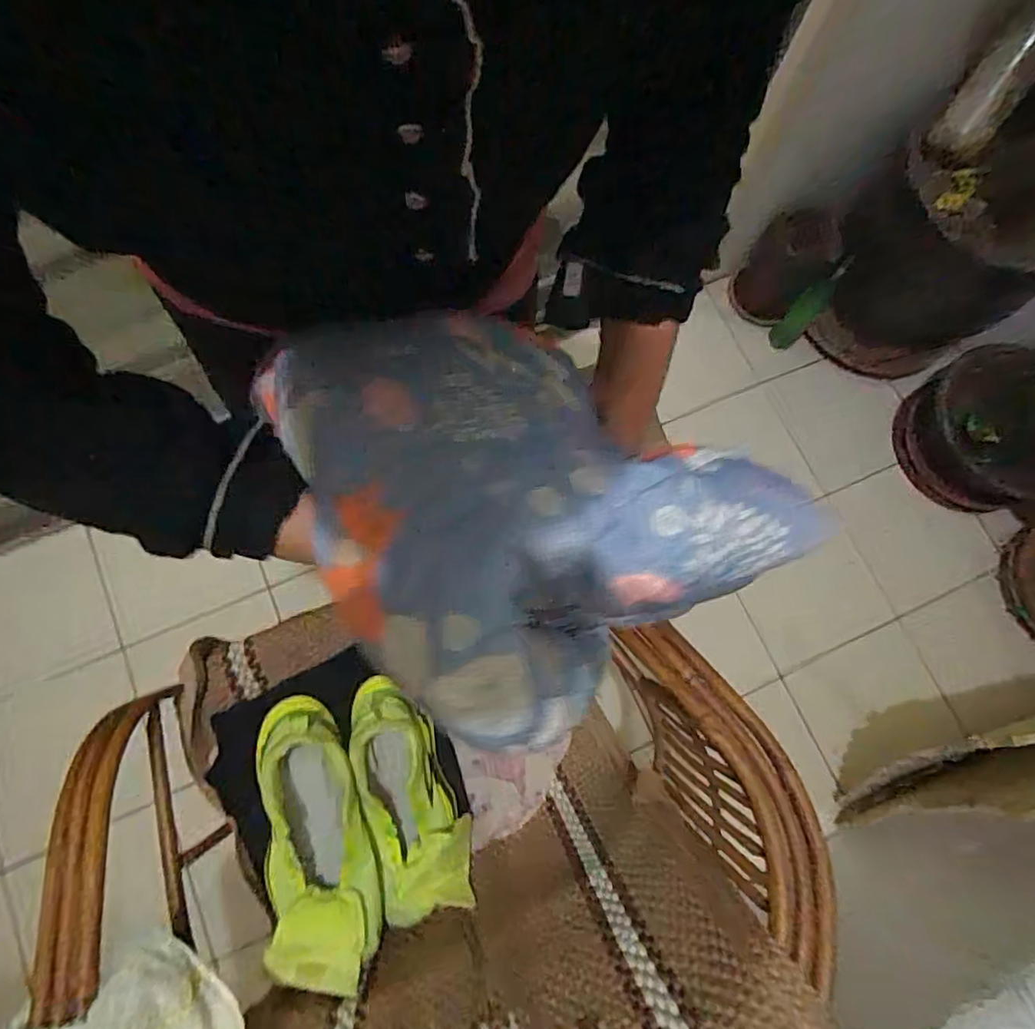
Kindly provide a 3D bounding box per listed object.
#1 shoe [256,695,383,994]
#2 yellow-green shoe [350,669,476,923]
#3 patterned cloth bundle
[{"bbox_3d":[-0.225,0.357,0.664,0.112,0.084,0.294,-11,78,-4],"label":"shoe"},{"bbox_3d":[-0.132,0.336,0.704,0.102,0.103,0.285,-16,94,-5],"label":"yellow-green shoe"},{"bbox_3d":[-0.005,-0.031,0.276,0.194,0.077,0.223,-32,81,-8],"label":"patterned cloth bundle"}]

